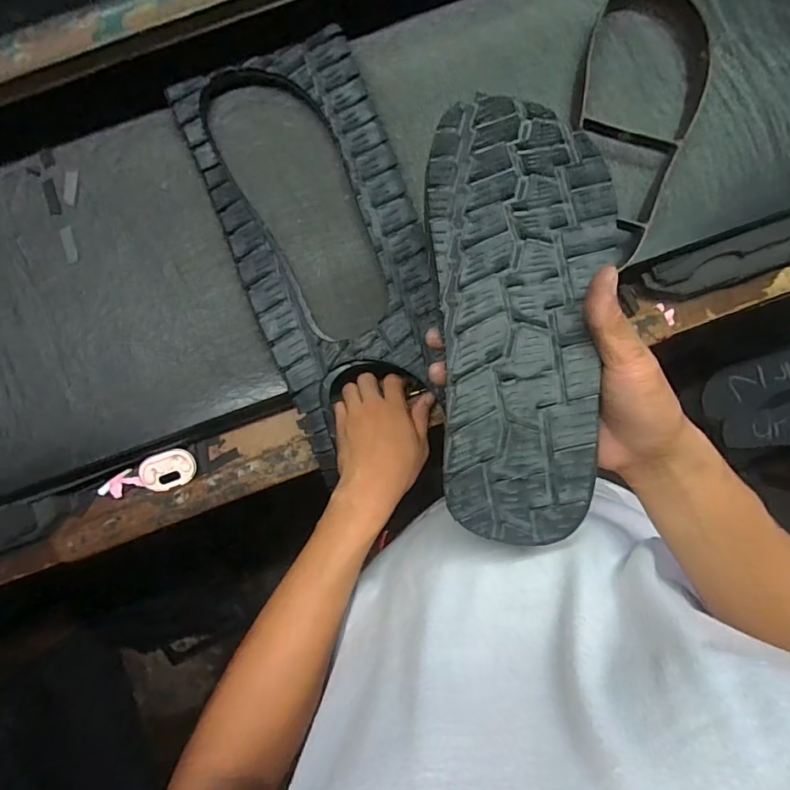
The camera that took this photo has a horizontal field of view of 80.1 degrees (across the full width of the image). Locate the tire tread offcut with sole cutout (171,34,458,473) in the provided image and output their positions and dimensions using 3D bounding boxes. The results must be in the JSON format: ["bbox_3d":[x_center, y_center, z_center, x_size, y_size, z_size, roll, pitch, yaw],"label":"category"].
[{"bbox_3d":[-0.065,-0.147,0.466,0.183,0.036,0.385,-21,93,0],"label":"tire tread offcut with sole cutout"}]

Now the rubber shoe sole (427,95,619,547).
[{"bbox_3d":[0.080,-0.053,0.292,0.104,0.019,0.278,-4,86,13],"label":"rubber shoe sole"}]

